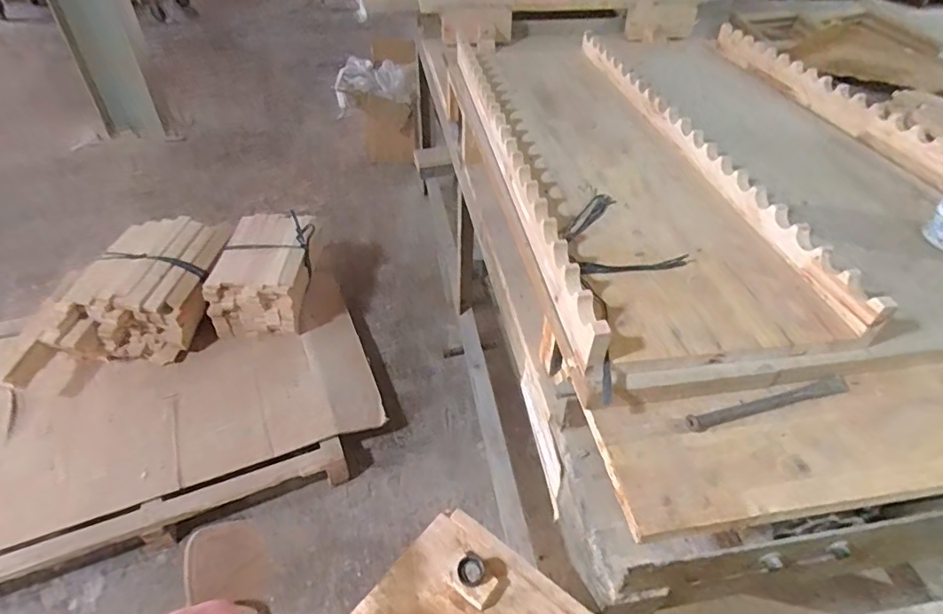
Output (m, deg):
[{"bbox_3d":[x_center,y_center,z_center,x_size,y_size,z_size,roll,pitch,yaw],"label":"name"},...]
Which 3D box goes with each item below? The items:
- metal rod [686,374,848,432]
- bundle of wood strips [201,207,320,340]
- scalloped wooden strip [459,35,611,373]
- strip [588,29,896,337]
[{"bbox_3d":[0.337,0.107,0.595,0.214,0.013,0.019,-11,44,-14],"label":"metal rod"},{"bbox_3d":[-0.652,-0.100,1.744,0.270,0.266,0.391,3,43,1],"label":"bundle of wood strips"},{"bbox_3d":[0.055,-0.285,0.932,0.023,0.068,1.027,-5,43,-7],"label":"scalloped wooden strip"},{"bbox_3d":[0.376,-0.324,0.973,0.033,0.053,1.041,-5,43,-7],"label":"strip"}]

